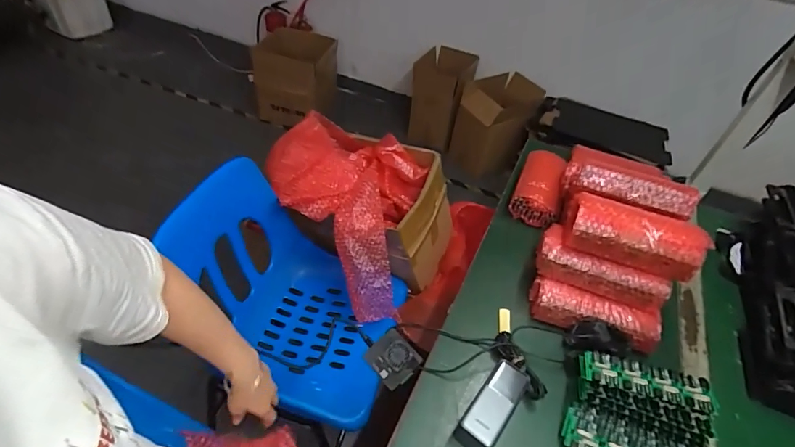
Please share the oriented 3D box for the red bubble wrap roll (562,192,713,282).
[{"bbox_3d":[0.404,0.013,0.719,0.209,0.068,0.115,17,45,9],"label":"red bubble wrap roll"}]

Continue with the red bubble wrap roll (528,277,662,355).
[{"bbox_3d":[0.344,0.163,0.737,0.212,0.062,0.060,17,45,10],"label":"red bubble wrap roll"}]

